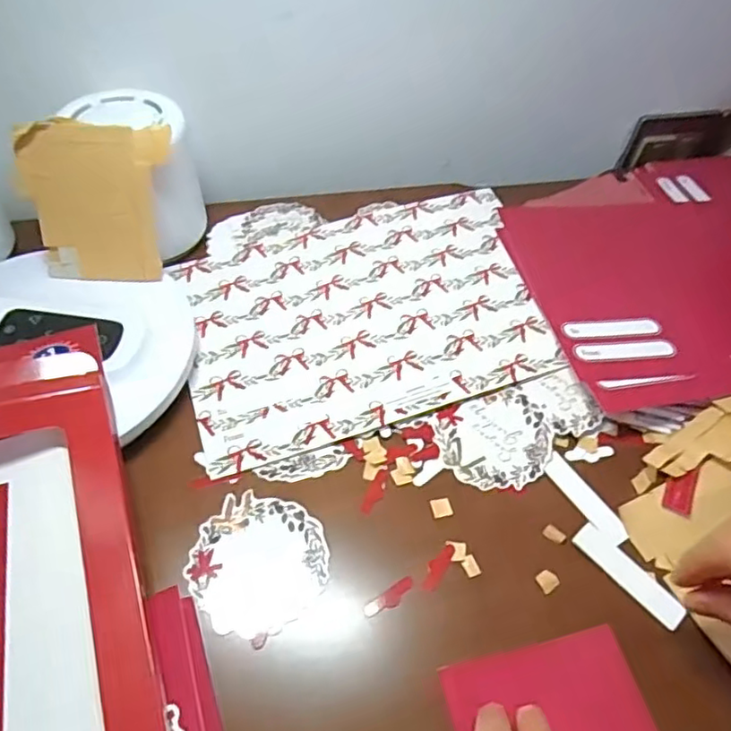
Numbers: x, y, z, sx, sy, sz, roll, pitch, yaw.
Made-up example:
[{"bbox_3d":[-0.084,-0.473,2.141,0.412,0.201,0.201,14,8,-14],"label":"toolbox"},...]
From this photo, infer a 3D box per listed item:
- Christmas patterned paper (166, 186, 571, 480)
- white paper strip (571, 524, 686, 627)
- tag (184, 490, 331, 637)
[{"bbox_3d":[0.000,-0.037,0.395,0.232,0.005,0.172,-16,56,-10],"label":"Christmas patterned paper"},{"bbox_3d":[0.134,0.106,0.301,0.016,0.004,0.059,-33,58,-23],"label":"white paper strip"},{"bbox_3d":[-0.053,0.098,0.298,0.067,0.004,0.067,2,50,-2],"label":"tag"}]

